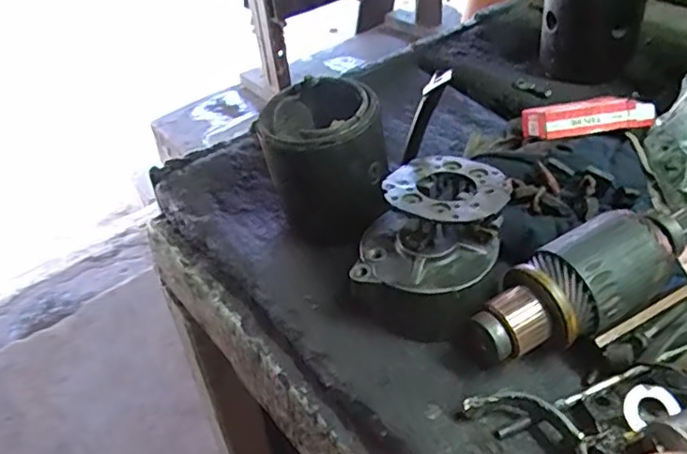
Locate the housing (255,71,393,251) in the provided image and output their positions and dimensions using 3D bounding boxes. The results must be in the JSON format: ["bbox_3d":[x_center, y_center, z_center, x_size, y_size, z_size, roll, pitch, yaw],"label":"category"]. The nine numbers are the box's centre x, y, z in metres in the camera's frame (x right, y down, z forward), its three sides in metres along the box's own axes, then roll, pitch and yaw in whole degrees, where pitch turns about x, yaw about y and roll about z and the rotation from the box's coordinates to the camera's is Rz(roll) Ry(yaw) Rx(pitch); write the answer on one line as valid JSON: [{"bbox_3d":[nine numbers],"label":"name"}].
[{"bbox_3d":[-0.013,-0.045,0.404,0.075,0.090,0.073,-4,42,4],"label":"housing"}]

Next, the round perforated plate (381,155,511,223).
[{"bbox_3d":[0.060,-0.024,0.342,0.068,0.004,0.067,-2,35,1],"label":"round perforated plate"}]

